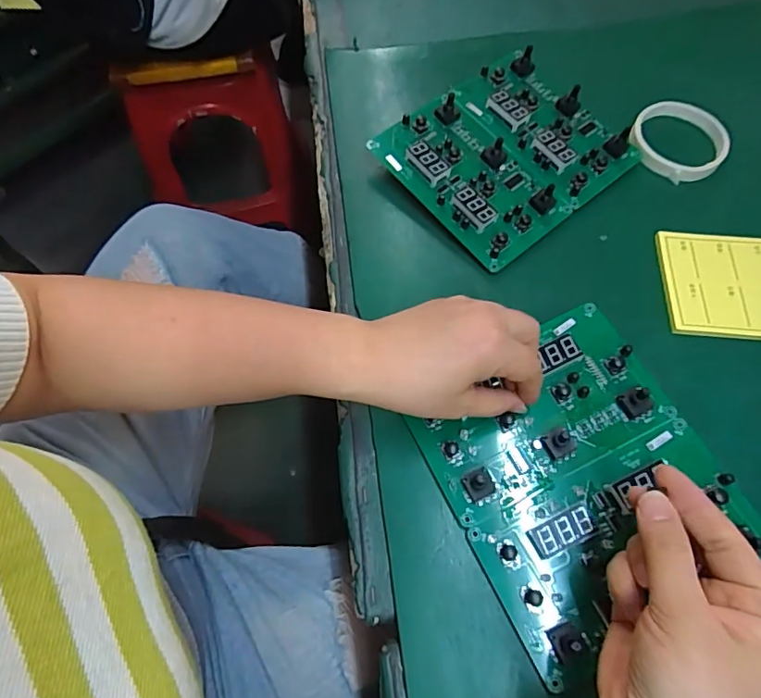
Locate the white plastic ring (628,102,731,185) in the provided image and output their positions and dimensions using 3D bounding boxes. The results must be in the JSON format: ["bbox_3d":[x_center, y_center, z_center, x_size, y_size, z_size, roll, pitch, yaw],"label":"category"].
[{"bbox_3d":[0.286,-0.201,0.497,0.086,0.016,0.090,0,64,0],"label":"white plastic ring"}]

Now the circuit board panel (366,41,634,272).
[{"bbox_3d":[0.116,-0.182,0.476,0.198,0.033,0.166,-38,70,-16],"label":"circuit board panel"}]

